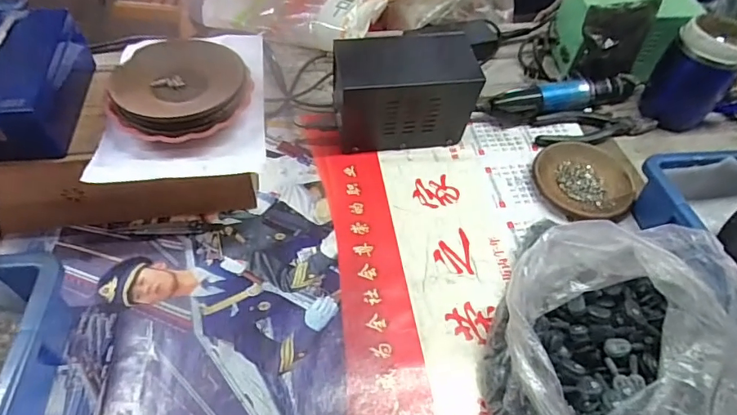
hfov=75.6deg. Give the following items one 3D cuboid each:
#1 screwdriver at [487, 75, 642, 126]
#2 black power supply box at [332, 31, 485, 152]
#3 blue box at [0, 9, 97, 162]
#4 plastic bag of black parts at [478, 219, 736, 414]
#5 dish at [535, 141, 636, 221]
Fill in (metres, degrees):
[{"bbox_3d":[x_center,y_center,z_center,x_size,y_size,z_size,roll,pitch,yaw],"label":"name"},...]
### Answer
[{"bbox_3d":[0.260,-0.149,0.642,0.216,0.044,0.049,-12,53,-13],"label":"screwdriver"},{"bbox_3d":[0.041,-0.136,0.576,0.161,0.113,0.081,-6,52,-9],"label":"black power supply box"},{"bbox_3d":[-0.323,-0.113,0.435,0.095,0.073,0.142,-5,53,-7],"label":"blue box"},{"bbox_3d":[0.206,0.117,0.380,0.192,0.125,0.197,6,52,1],"label":"plastic bag of black parts"},{"bbox_3d":[0.256,-0.032,0.569,0.114,0.018,0.113,2,52,-3],"label":"dish"}]

